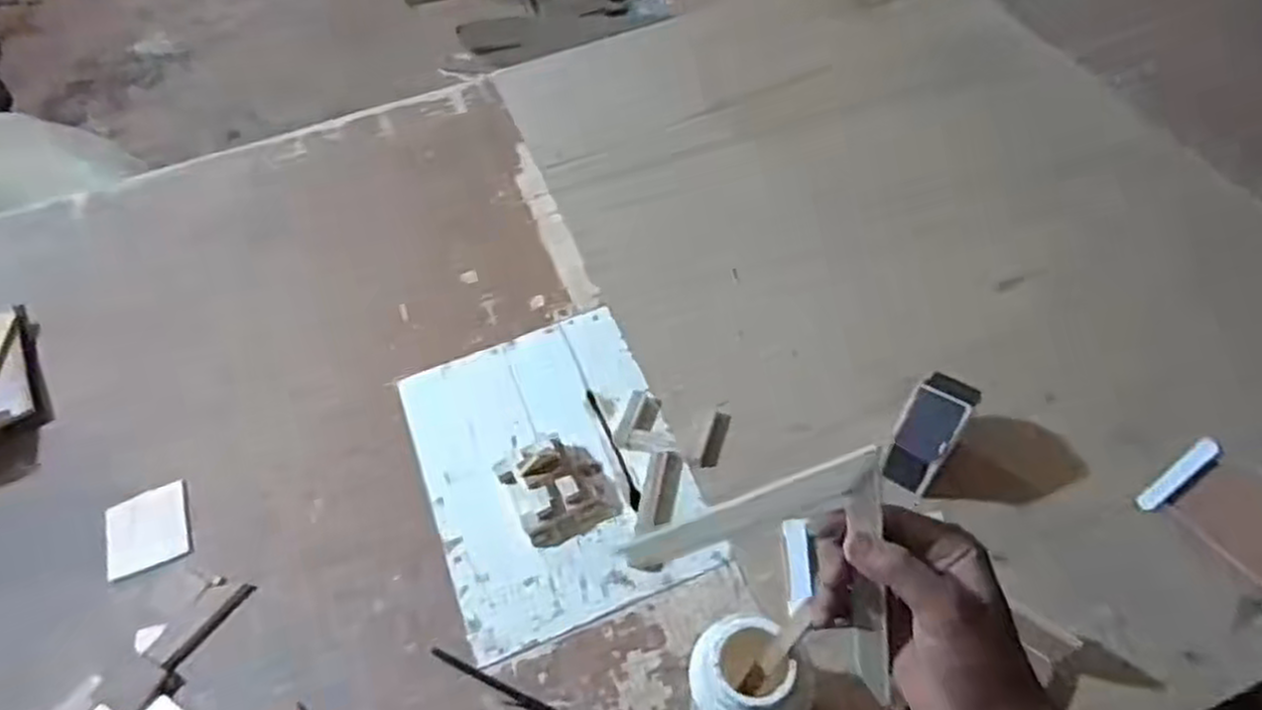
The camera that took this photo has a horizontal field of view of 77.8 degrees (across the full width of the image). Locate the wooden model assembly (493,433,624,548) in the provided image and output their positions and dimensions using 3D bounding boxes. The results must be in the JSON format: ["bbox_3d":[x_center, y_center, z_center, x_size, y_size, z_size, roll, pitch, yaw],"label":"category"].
[{"bbox_3d":[-0.079,0.135,0.834,0.107,0.061,0.110,-27,57,-13],"label":"wooden model assembly"}]

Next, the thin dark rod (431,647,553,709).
[{"bbox_3d":[-0.125,0.315,0.741,0.151,0.007,0.011,20,59,18],"label":"thin dark rod"}]

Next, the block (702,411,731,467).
[{"bbox_3d":[0.097,0.094,0.884,0.017,0.016,0.074,13,57,14],"label":"block"}]

